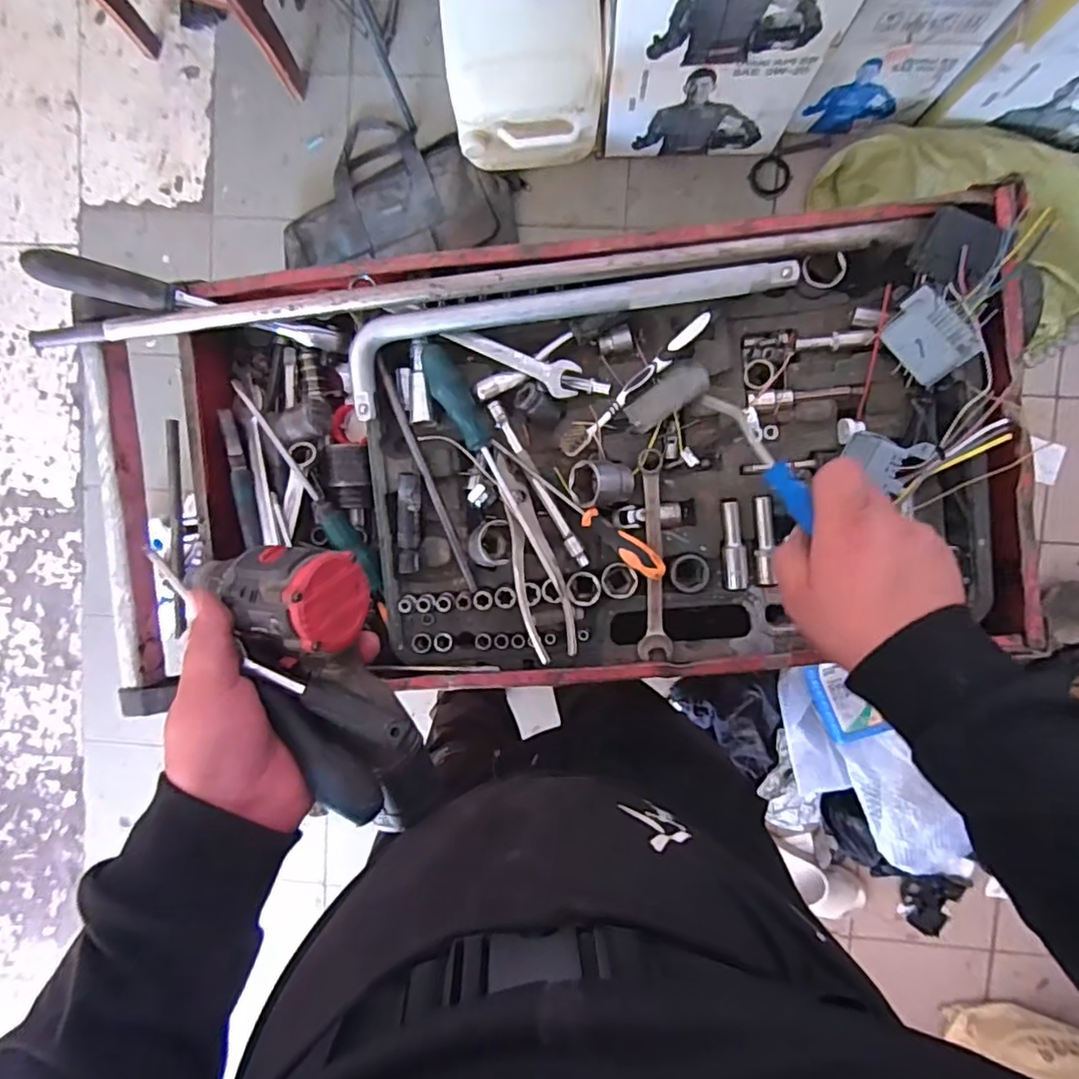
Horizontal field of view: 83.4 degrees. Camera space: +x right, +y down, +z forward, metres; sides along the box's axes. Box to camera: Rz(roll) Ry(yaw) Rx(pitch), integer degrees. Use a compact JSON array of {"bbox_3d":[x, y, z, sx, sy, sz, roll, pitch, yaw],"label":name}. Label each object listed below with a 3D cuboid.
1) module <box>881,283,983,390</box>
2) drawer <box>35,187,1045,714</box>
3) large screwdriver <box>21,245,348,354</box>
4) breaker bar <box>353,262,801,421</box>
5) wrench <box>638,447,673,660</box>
[{"bbox_3d":[0.314,-0.163,0.489,0.065,0.016,0.051,52,136,13],"label":"module"},{"bbox_3d":[0.004,-0.063,0.546,0.789,0.082,0.371,-4,94,4],"label":"drawer"},{"bbox_3d":[-0.294,-0.202,0.531,0.242,0.018,0.029,7,95,-32],"label":"large screwdriver"},{"bbox_3d":[0.021,-0.182,0.513,0.376,0.020,0.076,-10,93,4],"label":"breaker bar"},{"bbox_3d":[0.103,0.013,0.538,0.028,0.012,0.183,0,94,3],"label":"wrench"}]

